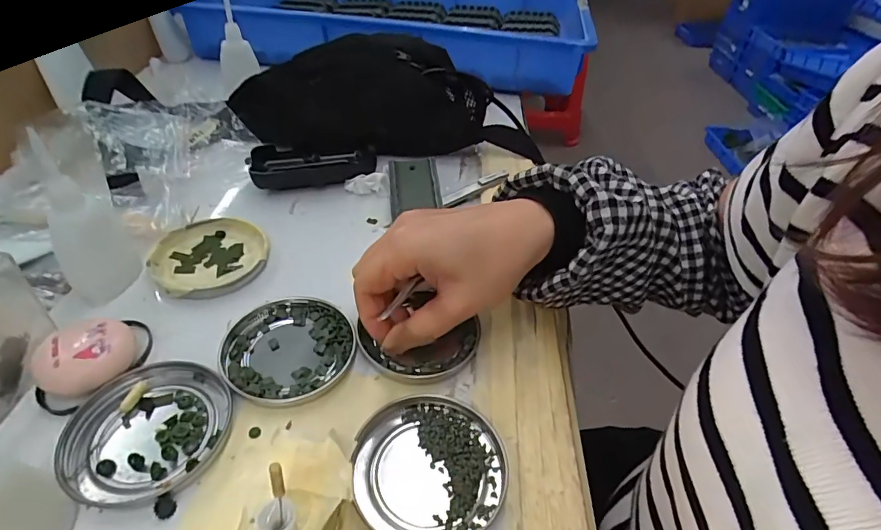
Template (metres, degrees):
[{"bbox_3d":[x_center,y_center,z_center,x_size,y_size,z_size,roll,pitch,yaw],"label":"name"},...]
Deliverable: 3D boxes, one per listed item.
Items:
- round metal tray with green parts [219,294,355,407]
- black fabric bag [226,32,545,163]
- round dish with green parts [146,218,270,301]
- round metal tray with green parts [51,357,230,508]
[{"bbox_3d":[-0.094,0.052,0.294,0.077,0.009,0.077,2,42,-2],"label":"round metal tray with green parts"},{"bbox_3d":[-0.057,-0.173,0.484,0.282,0.095,0.117,-5,43,-13],"label":"black fabric bag"},{"bbox_3d":[-0.170,-0.007,0.349,0.078,0.009,0.076,2,42,-2],"label":"round dish with green parts"},{"bbox_3d":[-0.154,0.086,0.249,0.074,0.008,0.078,2,42,-2],"label":"round metal tray with green parts"}]

